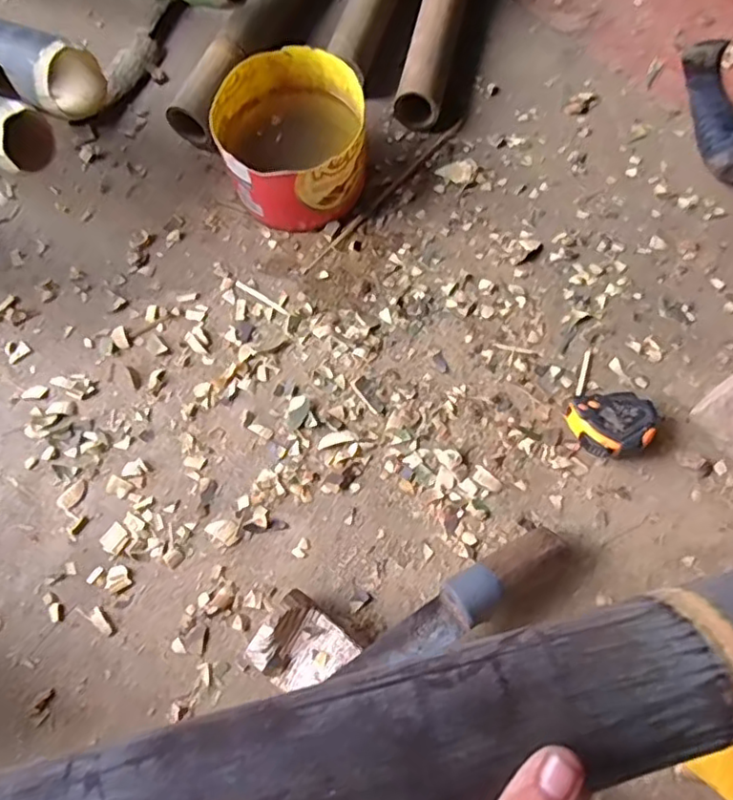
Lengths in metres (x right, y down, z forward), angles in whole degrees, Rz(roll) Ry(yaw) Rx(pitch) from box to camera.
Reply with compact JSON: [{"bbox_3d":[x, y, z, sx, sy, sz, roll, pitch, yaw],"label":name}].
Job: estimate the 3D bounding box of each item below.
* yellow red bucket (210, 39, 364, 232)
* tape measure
[{"bbox_3d":[-0.077,-0.271,0.658,0.144,0.098,0.154,-1,71,2],"label":"yellow red bucket"},{"bbox_3d":[0.226,0.019,0.567,0.077,0.037,0.067,-28,72,-8],"label":"tape measure"}]

